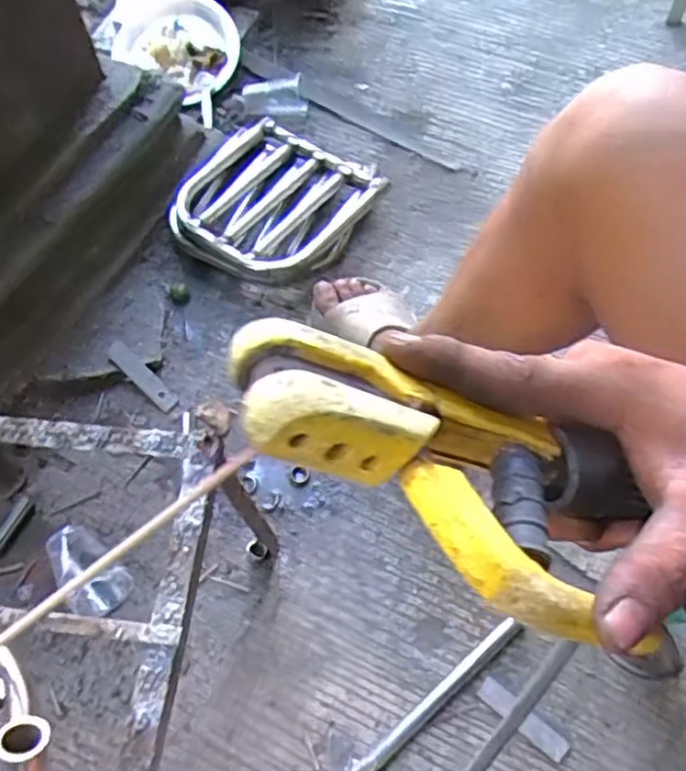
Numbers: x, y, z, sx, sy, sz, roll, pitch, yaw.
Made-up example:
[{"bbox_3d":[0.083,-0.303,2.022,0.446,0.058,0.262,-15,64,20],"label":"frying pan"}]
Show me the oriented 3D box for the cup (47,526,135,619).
[{"bbox_3d":[-0.294,0.214,0.793,0.105,0.044,0.066,38,69,20],"label":"cup"}]

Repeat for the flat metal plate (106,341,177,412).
[{"bbox_3d":[-0.269,-0.013,0.920,0.120,0.006,0.029,43,70,9],"label":"flat metal plate"}]

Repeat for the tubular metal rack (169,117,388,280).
[{"bbox_3d":[-0.099,-0.263,1.011,0.274,0.083,0.259,25,65,15],"label":"tubular metal rack"}]

